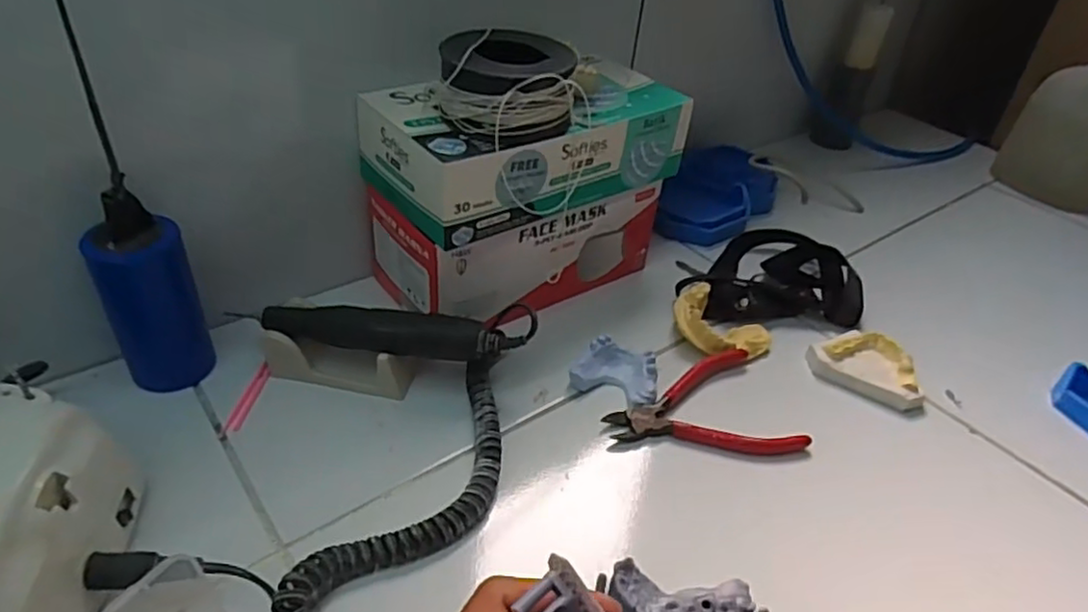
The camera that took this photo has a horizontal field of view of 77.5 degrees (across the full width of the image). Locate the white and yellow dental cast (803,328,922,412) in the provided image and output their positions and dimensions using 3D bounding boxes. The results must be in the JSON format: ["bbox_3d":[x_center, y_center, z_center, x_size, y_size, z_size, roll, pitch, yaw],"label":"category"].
[{"bbox_3d":[0.232,0.041,0.487,0.076,0.024,0.046,22,40,19],"label":"white and yellow dental cast"}]

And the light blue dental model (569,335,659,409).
[{"bbox_3d":[0.051,0.044,0.458,0.055,0.020,0.040,19,39,15],"label":"light blue dental model"}]

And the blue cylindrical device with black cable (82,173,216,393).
[{"bbox_3d":[-0.237,-0.005,0.407,0.047,0.125,0.042,-3,39,-12],"label":"blue cylindrical device with black cable"}]

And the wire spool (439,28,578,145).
[{"bbox_3d":[-0.023,-0.137,0.420,0.080,0.046,0.075,0,38,-9],"label":"wire spool"}]

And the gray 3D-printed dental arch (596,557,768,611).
[{"bbox_3d":[0.066,0.147,0.330,0.080,0.024,0.029,6,38,0],"label":"gray 3D-printed dental arch"}]

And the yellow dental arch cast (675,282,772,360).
[{"bbox_3d":[0.127,0.015,0.501,0.073,0.023,0.056,26,42,24],"label":"yellow dental arch cast"}]

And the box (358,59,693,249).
[{"bbox_3d":[-0.009,-0.117,0.478,0.206,0.064,0.113,-25,47,-34],"label":"box"}]

